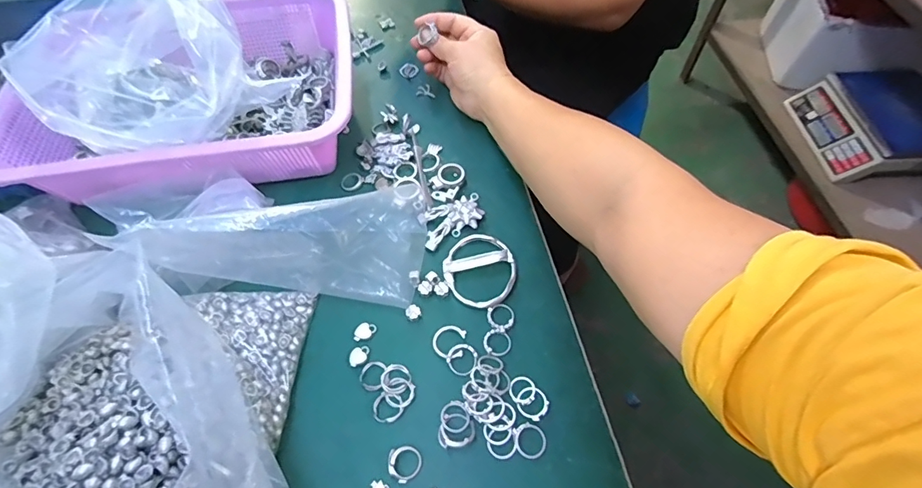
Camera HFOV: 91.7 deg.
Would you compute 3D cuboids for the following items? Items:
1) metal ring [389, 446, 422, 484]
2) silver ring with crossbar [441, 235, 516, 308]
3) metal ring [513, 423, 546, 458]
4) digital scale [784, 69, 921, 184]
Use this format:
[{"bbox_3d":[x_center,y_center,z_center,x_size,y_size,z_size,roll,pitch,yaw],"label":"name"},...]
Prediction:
[{"bbox_3d":[-0.038,0.148,0.301,0.021,0.007,0.022,0,59,1],"label":"metal ring"},{"bbox_3d":[0.016,0.021,0.373,0.059,0.005,0.065,-23,61,-13],"label":"silver ring with crossbar"},{"bbox_3d":[0.048,0.135,0.306,0.023,0.004,0.021,0,59,1],"label":"metal ring"},{"bbox_3d":[0.963,-0.286,1.040,0.223,0.139,0.287,-1,59,0],"label":"digital scale"}]

